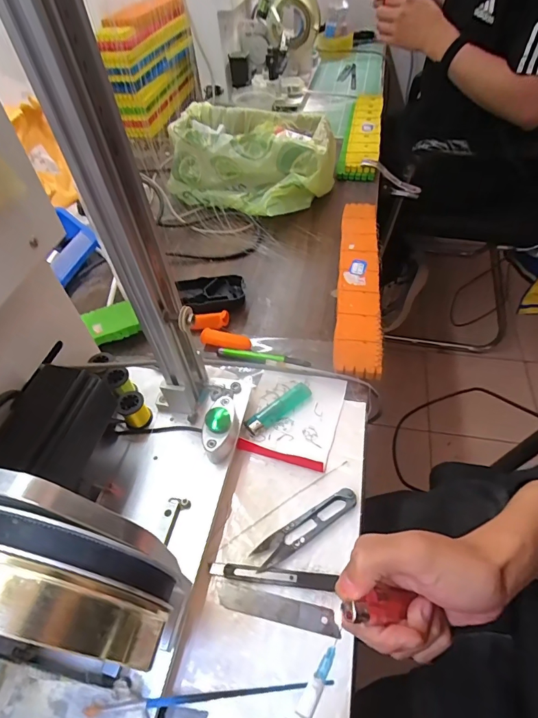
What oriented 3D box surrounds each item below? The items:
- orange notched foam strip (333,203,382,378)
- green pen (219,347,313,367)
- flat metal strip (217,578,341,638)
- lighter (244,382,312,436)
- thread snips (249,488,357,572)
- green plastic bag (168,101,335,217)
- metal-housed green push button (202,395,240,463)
[{"bbox_3d":[0.125,-0.115,0.557,0.054,0.020,0.346,4,51,9],"label":"orange notched foam strip"},{"bbox_3d":[-0.006,-0.003,0.474,0.110,0.009,0.014,10,52,13],"label":"green pen"},{"bbox_3d":[0.006,0.195,0.314,0.096,0.004,0.018,9,52,12],"label":"flat metal strip"},{"bbox_3d":[0.011,0.053,0.427,0.080,0.011,0.021,-35,56,-22],"label":"lighter"},{"bbox_3d":[0.033,0.145,0.347,0.101,0.008,0.022,-28,54,-17],"label":"thread snips"},{"bbox_3d":[-0.021,-0.336,0.689,0.260,0.106,0.216,7,52,11],"label":"green plastic bag"},{"bbox_3d":[-0.046,0.066,0.377,0.026,0.035,0.052,2,51,7],"label":"metal-housed green push button"}]

